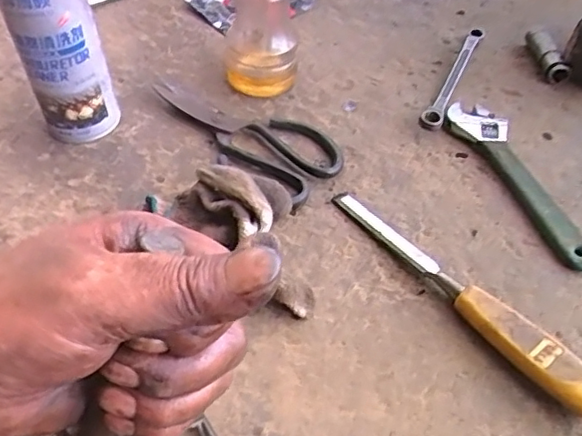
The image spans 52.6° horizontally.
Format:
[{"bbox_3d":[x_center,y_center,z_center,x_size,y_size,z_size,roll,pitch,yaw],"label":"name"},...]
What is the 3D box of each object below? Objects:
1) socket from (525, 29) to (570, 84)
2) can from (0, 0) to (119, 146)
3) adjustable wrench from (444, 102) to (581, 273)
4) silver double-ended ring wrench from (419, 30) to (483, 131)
[{"bbox_3d":[0.285,-0.184,0.657,0.020,0.018,0.087,-2,49,-4],"label":"socket"},{"bbox_3d":[-0.192,-0.144,0.482,0.063,0.183,0.059,1,49,-1],"label":"can"},{"bbox_3d":[0.203,-0.036,0.520,0.044,0.011,0.202,-14,51,-14],"label":"adjustable wrench"},{"bbox_3d":[0.172,-0.152,0.618,0.020,0.015,0.193,21,51,15],"label":"silver double-ended ring wrench"}]

